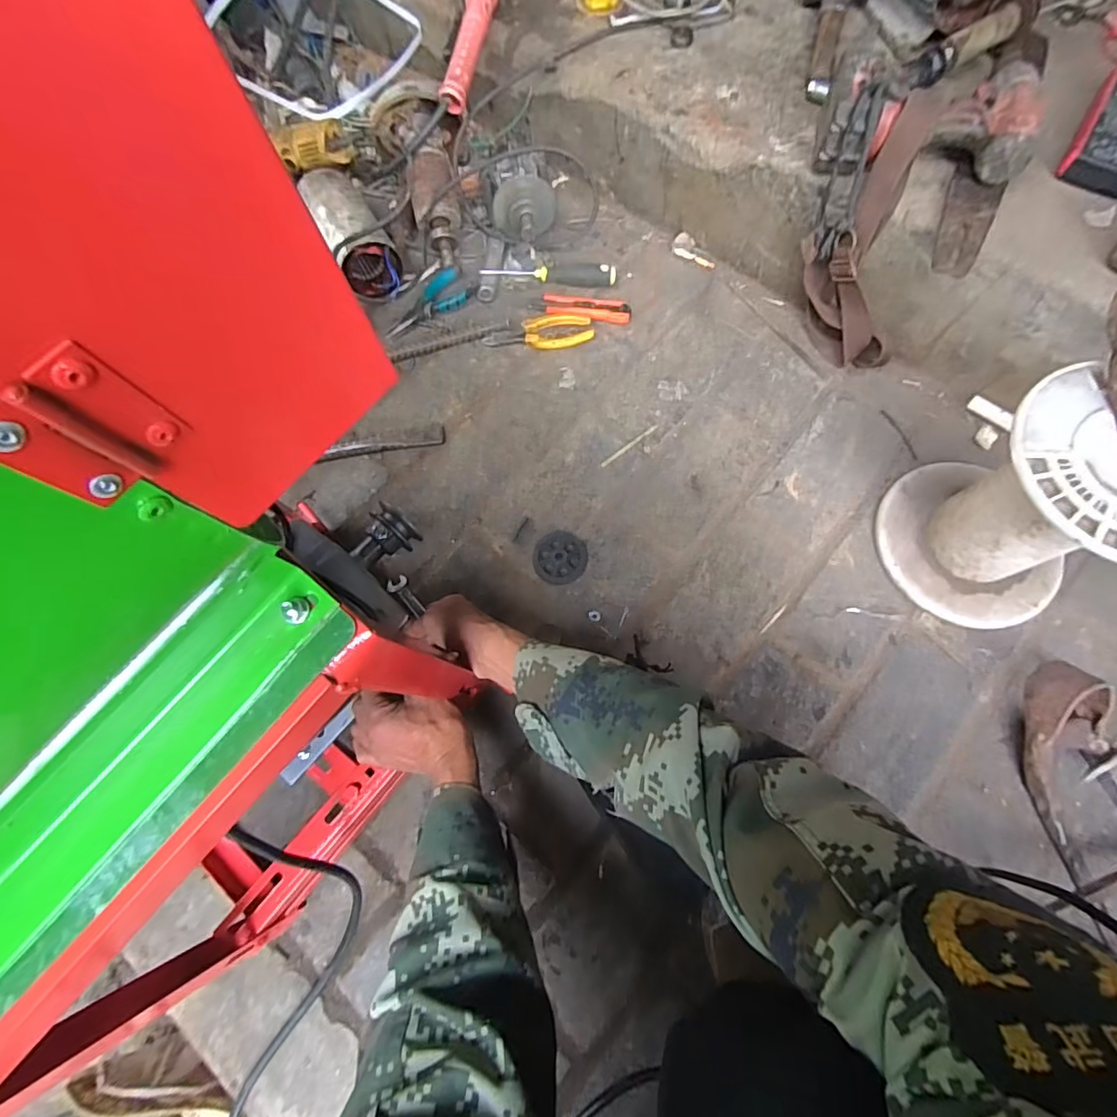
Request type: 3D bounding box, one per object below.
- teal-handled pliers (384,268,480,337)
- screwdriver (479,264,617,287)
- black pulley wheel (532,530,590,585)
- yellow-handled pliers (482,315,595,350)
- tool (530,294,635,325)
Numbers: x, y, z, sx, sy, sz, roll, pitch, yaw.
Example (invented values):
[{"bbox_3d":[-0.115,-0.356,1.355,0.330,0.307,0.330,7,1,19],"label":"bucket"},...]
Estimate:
[{"bbox_3d":[-0.203,-0.390,0.819,0.151,0.020,0.070,-42,74,-12],"label":"teal-handled pliers"},{"bbox_3d":[-0.014,-0.450,0.828,0.206,0.030,0.033,8,71,5],"label":"screwdriver"},{"bbox_3d":[0.002,-0.003,0.694,0.069,0.011,0.072,-1,70,2],"label":"black pulley wheel"},{"bbox_3d":[-0.030,-0.338,0.802,0.159,0.015,0.049,-6,70,0],"label":"yellow-handled pliers"},{"bbox_3d":[0.033,-0.383,0.813,0.153,0.016,0.044,5,71,4],"label":"tool"}]

